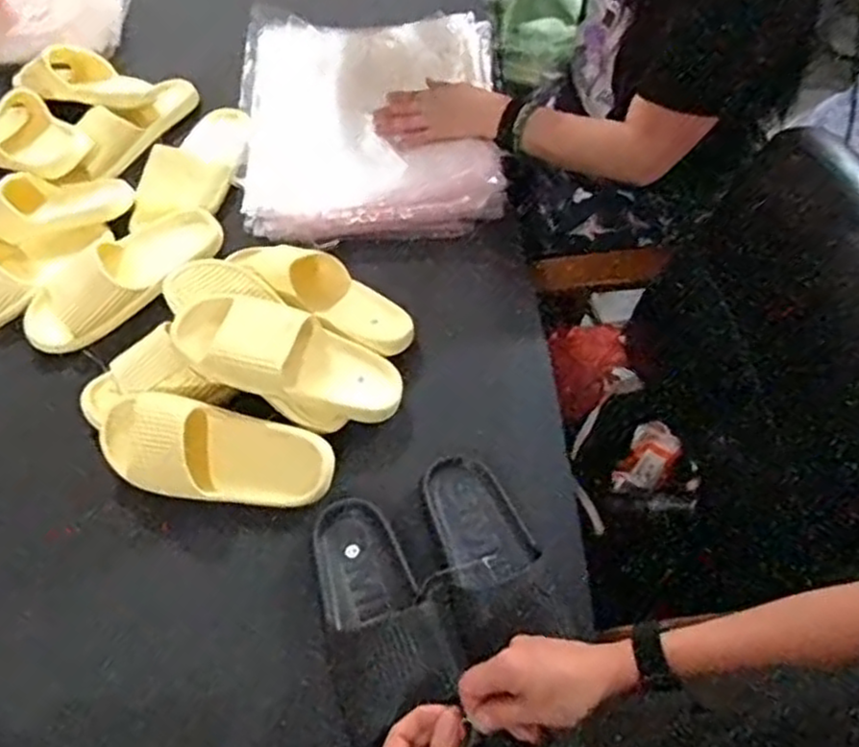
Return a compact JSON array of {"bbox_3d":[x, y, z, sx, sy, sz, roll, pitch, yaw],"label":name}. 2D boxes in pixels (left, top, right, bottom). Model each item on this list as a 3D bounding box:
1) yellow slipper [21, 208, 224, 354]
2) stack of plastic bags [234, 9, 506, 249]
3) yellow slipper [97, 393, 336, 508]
[{"bbox_3d":[-0.376,-0.126,0.923,0.105,0.062,0.259,36,66,23],"label":"yellow slipper"},{"bbox_3d":[-0.078,-0.366,1.080,0.369,0.073,0.430,-6,57,0],"label":"stack of plastic bags"},{"bbox_3d":[-0.229,0.085,0.789,0.252,0.063,0.089,10,59,9],"label":"yellow slipper"}]

